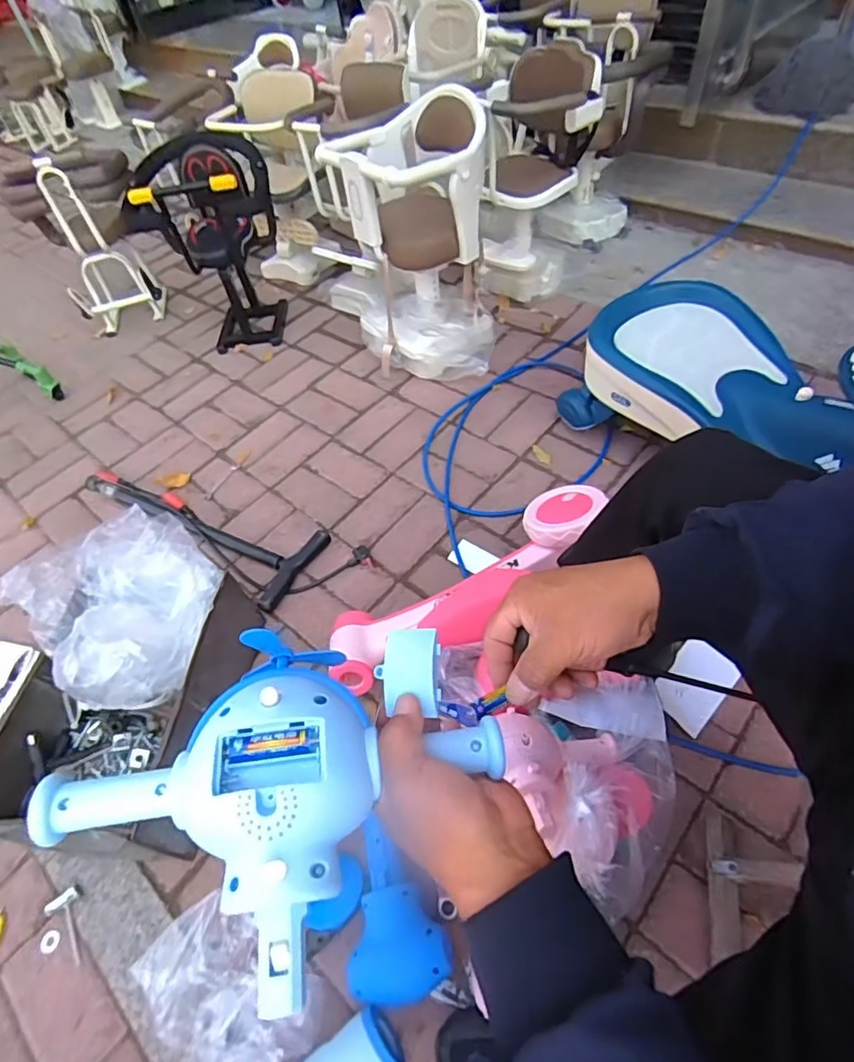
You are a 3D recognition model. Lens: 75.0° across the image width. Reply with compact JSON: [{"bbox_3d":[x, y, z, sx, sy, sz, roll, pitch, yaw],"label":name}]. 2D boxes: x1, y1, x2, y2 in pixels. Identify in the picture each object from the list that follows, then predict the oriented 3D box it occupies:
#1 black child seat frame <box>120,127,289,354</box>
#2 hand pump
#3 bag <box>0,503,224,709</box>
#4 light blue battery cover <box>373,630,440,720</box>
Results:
[{"bbox_3d":[-0.570,-0.772,1.531,0.342,0.480,0.344,-16,52,-6],"label":"black child seat frame"},{"bbox_3d":[-0.501,-0.038,1.210,0.611,0.037,0.196,25,59,24],"label":"hand pump"},{"bbox_3d":[-0.470,0.107,0.871,0.303,0.123,0.262,35,63,29],"label":"bag"},{"bbox_3d":[-0.013,0.097,0.389,0.043,0.009,0.056,0,69,7],"label":"light blue battery cover"}]

